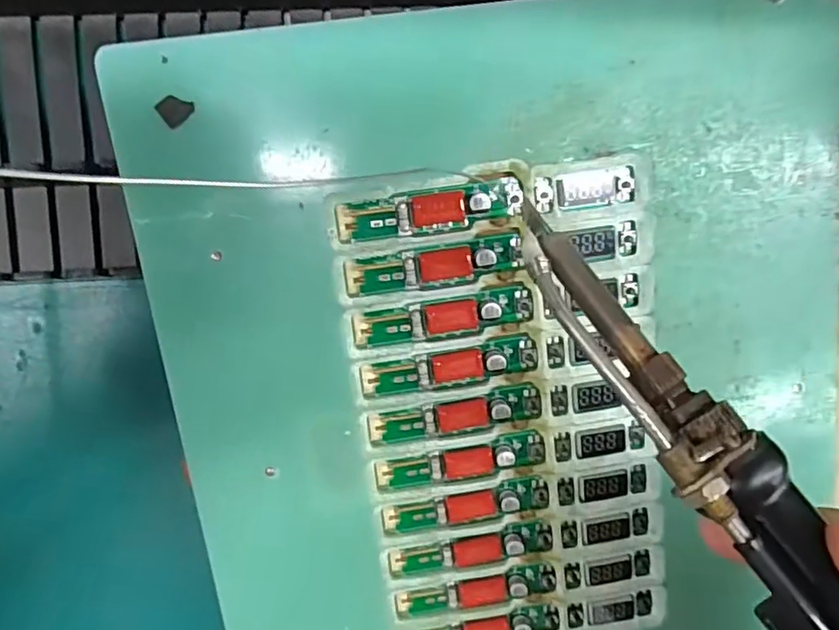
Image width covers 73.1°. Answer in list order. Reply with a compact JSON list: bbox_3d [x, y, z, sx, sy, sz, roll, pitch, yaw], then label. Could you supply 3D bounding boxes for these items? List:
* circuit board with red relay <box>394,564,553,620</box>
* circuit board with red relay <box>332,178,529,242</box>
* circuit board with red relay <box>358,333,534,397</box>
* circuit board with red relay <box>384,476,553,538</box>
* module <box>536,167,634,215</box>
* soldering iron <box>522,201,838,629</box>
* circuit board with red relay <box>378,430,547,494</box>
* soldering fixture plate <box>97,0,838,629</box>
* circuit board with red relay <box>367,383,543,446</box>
[{"bbox_3d":[0.020,0.098,0.201,0.057,0.008,0.010,-10,95,-2],"label":"circuit board with red relay"},{"bbox_3d":[0.003,-0.032,0.172,0.056,0.006,0.012,-10,95,-2],"label":"circuit board with red relay"},{"bbox_3d":[0.010,0.017,0.183,0.057,0.007,0.011,-11,95,-2],"label":"circuit board with red relay"},{"bbox_3d":[0.016,0.065,0.194,0.057,0.007,0.012,-10,93,-3],"label":"circuit board with red relay"},{"bbox_3d":[0.051,-0.038,0.174,0.031,0.005,0.011,-9,95,-2],"label":"module"},{"bbox_3d":[0.081,0.055,0.115,0.025,0.016,0.198,-34,69,0],"label":"soldering iron"},{"bbox_3d":[0.014,0.050,0.190,0.057,0.007,0.013,-12,93,-3],"label":"circuit board with red relay"},{"bbox_3d":[0.034,0.038,0.190,0.212,0.009,0.256,-7,103,-3],"label":"soldering fixture plate"},{"bbox_3d":[0.012,0.034,0.186,0.057,0.007,0.013,-12,95,-2],"label":"circuit board with red relay"}]

